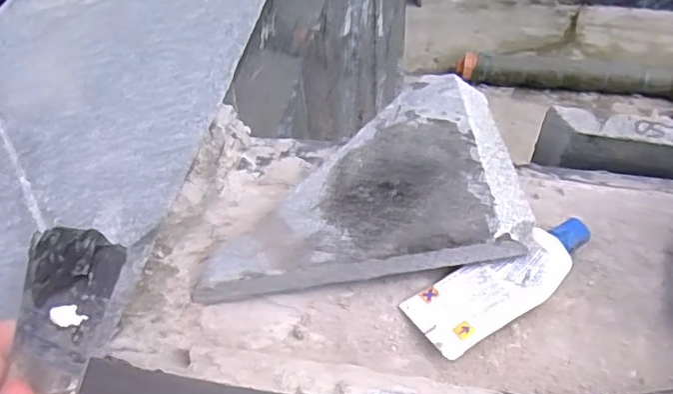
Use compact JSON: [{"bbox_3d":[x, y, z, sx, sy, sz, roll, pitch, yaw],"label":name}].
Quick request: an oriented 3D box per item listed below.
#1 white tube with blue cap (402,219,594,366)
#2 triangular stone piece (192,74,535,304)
[{"bbox_3d":[0.092,0.045,0.316,0.107,0.017,0.042,-28,55,-16],"label":"white tube with blue cap"},{"bbox_3d":[0.013,-0.014,0.357,0.182,0.023,0.141,-7,52,0],"label":"triangular stone piece"}]

